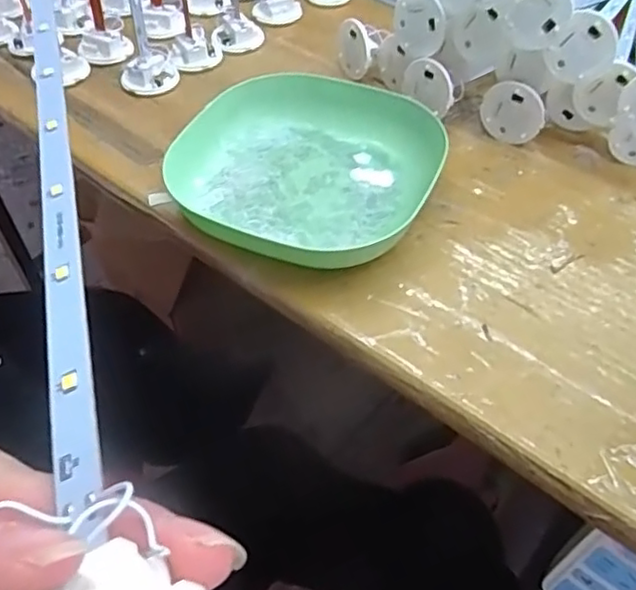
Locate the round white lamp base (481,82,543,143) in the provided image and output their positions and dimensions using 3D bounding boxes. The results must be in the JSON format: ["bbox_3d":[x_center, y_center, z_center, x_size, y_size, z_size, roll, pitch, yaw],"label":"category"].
[{"bbox_3d":[0.119,-0.110,0.395,0.038,0.039,0.008,27,55,22],"label":"round white lamp base"}]

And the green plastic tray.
[{"bbox_3d":[-0.005,-0.075,0.369,0.136,0.028,0.138,18,52,15],"label":"green plastic tray"}]

